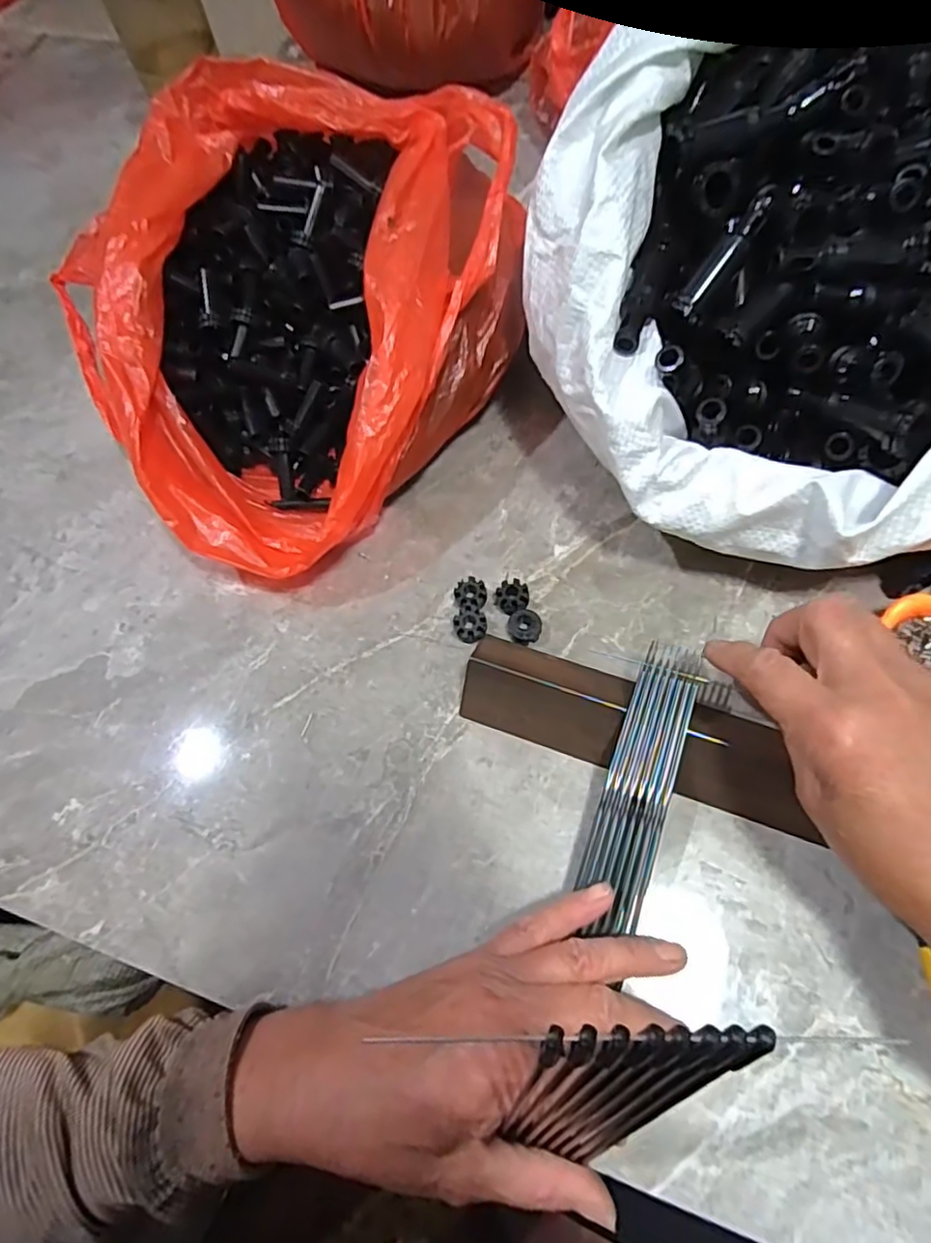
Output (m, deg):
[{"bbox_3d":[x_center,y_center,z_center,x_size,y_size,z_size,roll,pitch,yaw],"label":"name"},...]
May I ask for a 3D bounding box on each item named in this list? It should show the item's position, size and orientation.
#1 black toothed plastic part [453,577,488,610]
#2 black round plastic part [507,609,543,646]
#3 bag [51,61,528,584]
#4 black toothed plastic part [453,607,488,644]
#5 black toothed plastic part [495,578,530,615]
[{"bbox_3d":[0.004,-0.015,0.377,0.018,0.012,0.019,-2,67,4],"label":"black toothed plastic part"},{"bbox_3d":[0.035,0.003,0.368,0.018,0.009,0.018,-2,67,4],"label":"black round plastic part"},{"bbox_3d":[-0.107,-0.185,0.408,0.267,0.129,0.305,7,68,8],"label":"bag"},{"bbox_3d":[0.003,0.003,0.371,0.018,0.012,0.019,-2,67,4],"label":"black toothed plastic part"},{"bbox_3d":[0.027,-0.014,0.374,0.017,0.013,0.020,-31,68,-8],"label":"black toothed plastic part"}]

